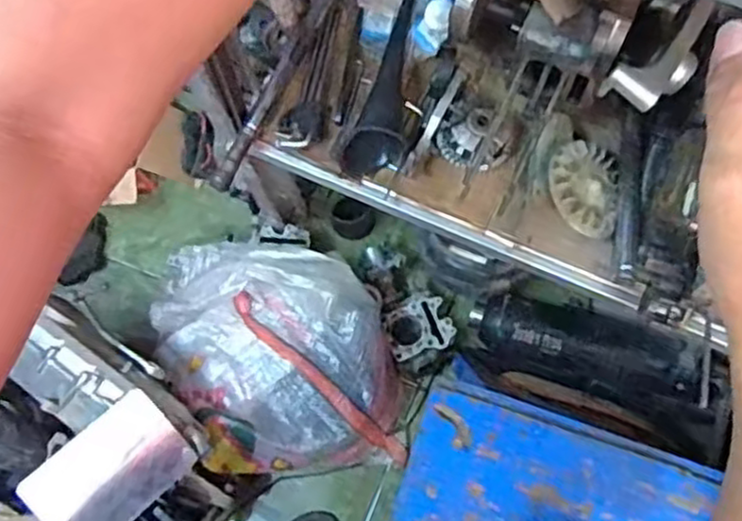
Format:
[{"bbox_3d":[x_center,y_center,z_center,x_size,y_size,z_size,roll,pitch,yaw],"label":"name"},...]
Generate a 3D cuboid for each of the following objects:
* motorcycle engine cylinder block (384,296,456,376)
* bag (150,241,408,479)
[{"bbox_3d":[0.092,0.137,1.348,0.124,0.079,0.130,-27,75,-5],"label":"motorcycle engine cylinder block"},{"bbox_3d":[-0.173,0.164,1.277,0.414,0.275,0.422,-7,75,0],"label":"bag"}]

